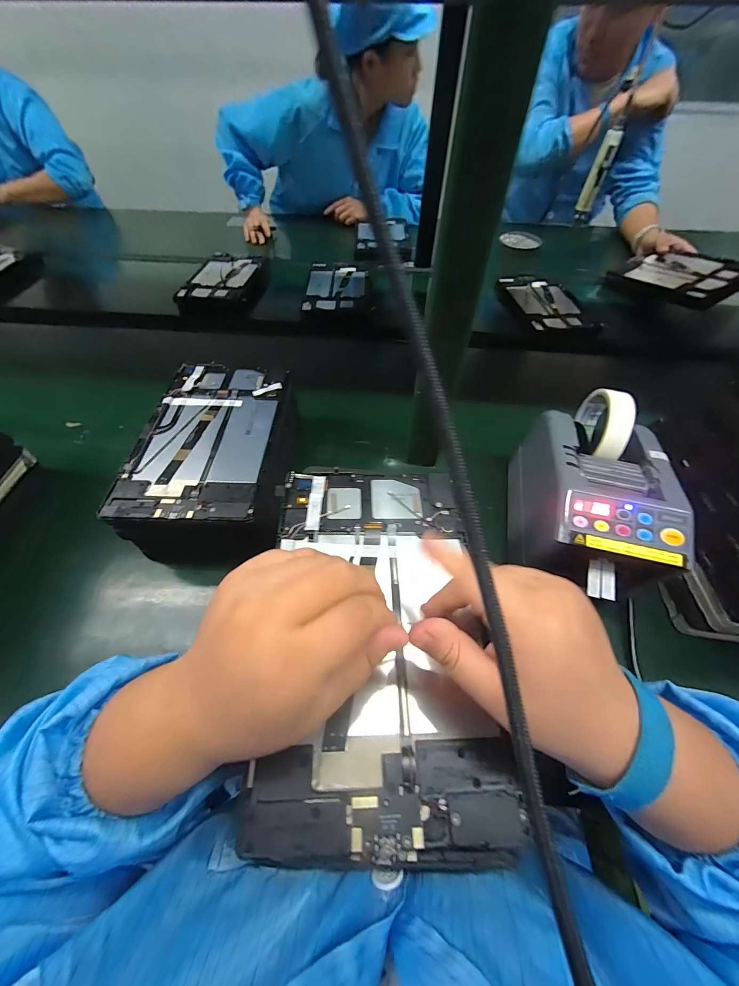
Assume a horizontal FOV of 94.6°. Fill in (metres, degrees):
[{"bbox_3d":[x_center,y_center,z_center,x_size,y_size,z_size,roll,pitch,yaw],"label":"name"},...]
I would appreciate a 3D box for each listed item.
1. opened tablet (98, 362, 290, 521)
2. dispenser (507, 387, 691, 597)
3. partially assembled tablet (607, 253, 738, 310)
[{"bbox_3d":[-0.180,-0.072,0.387,0.142,0.011,0.235,2,55,1],"label":"opened tablet"},{"bbox_3d":[0.223,0.003,0.354,0.114,0.143,0.208,11,55,8],"label":"dispenser"},{"bbox_3d":[0.695,-0.493,0.767,0.171,0.024,0.251,-27,49,-4],"label":"partially assembled tablet"}]

